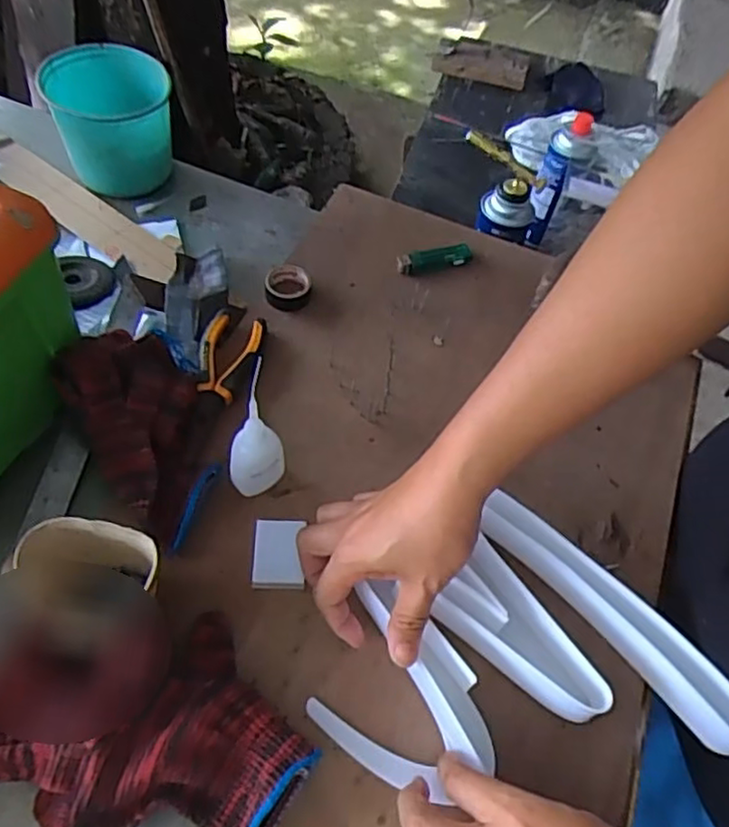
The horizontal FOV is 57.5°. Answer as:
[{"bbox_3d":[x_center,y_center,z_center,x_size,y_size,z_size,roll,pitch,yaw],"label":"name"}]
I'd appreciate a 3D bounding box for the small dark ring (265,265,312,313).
[{"bbox_3d":[-0.074,-0.122,0.645,0.044,0.015,0.050,6,57,0],"label":"small dark ring"}]

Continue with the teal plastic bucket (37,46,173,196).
[{"bbox_3d":[-0.265,-0.310,0.713,0.114,0.103,0.121,4,56,-6],"label":"teal plastic bucket"}]

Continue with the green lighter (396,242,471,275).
[{"bbox_3d":[0.074,-0.162,0.688,0.080,0.013,0.025,-15,60,-14],"label":"green lighter"}]

